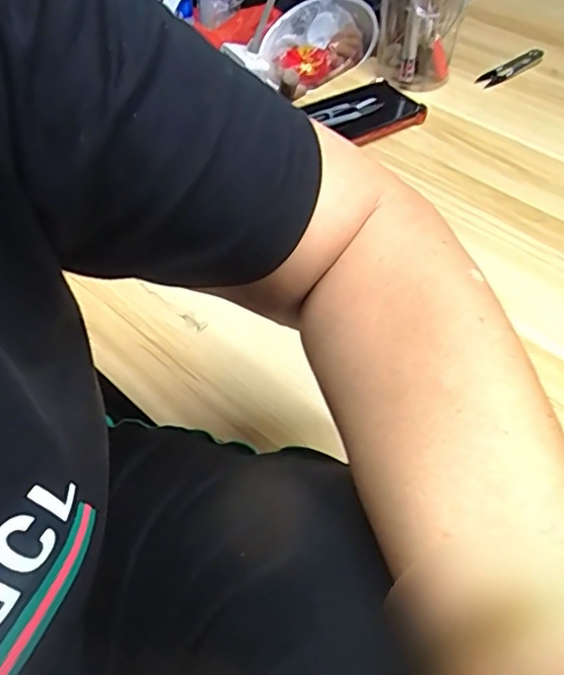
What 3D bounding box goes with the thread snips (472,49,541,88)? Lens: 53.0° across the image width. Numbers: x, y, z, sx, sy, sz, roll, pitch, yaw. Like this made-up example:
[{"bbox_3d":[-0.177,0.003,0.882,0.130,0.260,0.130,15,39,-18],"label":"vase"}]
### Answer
[{"bbox_3d":[0.262,-0.309,0.651,0.096,0.016,0.025,-35,60,-25],"label":"thread snips"}]

